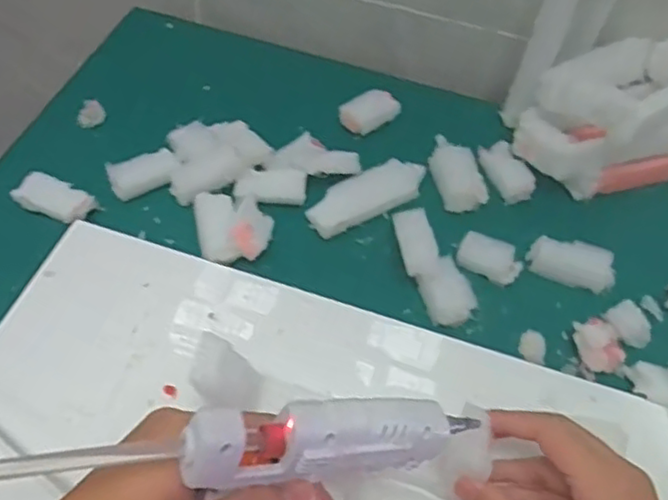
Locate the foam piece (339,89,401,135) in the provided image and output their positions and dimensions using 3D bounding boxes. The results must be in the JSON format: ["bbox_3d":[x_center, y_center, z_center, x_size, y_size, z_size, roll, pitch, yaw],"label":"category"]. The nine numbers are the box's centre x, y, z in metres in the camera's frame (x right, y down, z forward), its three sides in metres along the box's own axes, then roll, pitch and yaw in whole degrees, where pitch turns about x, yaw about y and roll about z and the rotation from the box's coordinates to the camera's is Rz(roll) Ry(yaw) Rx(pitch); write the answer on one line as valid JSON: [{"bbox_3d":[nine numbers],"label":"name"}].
[{"bbox_3d":[0.032,-0.123,0.593,0.054,0.020,0.033,-34,64,-27],"label":"foam piece"}]

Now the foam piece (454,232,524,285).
[{"bbox_3d":[0.119,0.007,0.503,0.047,0.015,0.028,20,54,8],"label":"foam piece"}]

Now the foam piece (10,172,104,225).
[{"bbox_3d":[-0.210,-0.039,0.496,0.056,0.011,0.031,22,54,9],"label":"foam piece"}]

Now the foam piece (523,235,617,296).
[{"bbox_3d":[0.184,0.009,0.508,0.064,0.014,0.032,21,54,8],"label":"foam piece"}]

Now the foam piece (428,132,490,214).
[{"bbox_3d":[0.101,-0.064,0.549,0.038,0.020,0.064,-5,55,-11],"label":"foam piece"}]

